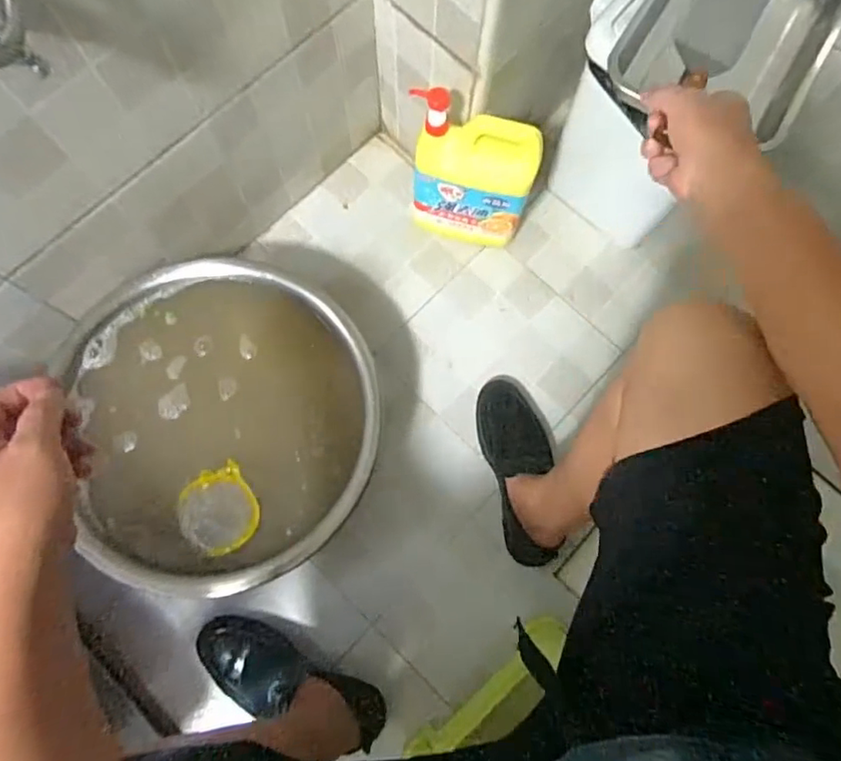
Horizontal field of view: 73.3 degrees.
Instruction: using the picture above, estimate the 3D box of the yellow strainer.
[{"bbox_3d":[-0.272,0.177,0.764,0.097,0.012,0.107,-33,79,-9],"label":"yellow strainer"}]

